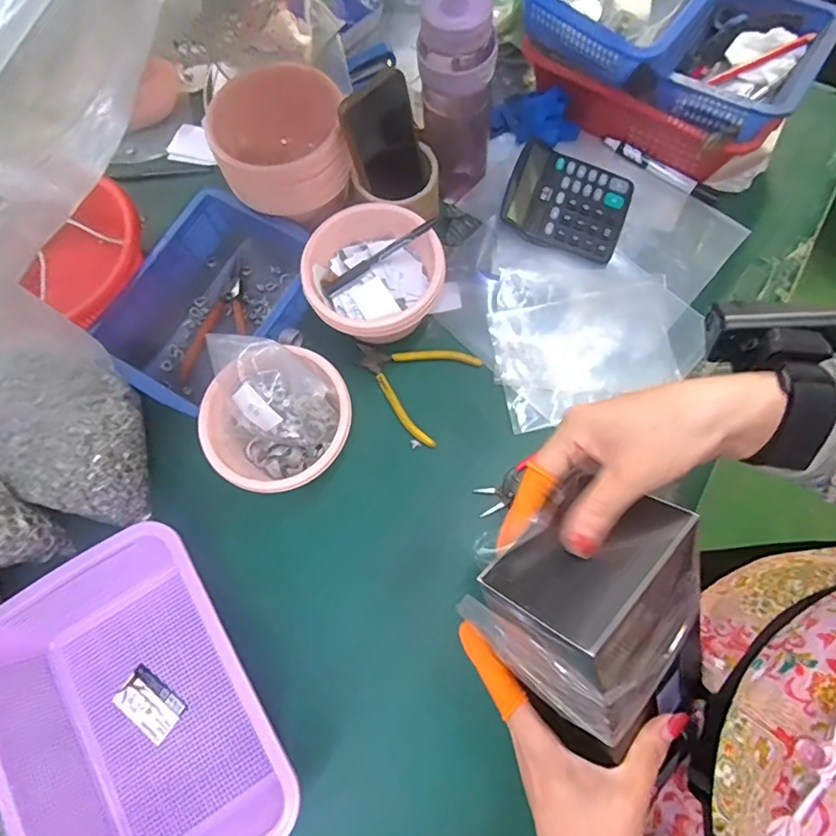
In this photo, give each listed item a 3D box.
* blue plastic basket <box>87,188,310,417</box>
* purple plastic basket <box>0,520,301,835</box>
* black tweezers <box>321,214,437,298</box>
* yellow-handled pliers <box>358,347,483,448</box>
[{"bbox_3d":[-0.242,-0.134,0.630,0.181,0.074,0.249,34,77,12],"label":"blue plastic basket"},{"bbox_3d":[-0.259,0.278,0.495,0.225,0.081,0.299,-32,74,-8],"label":"purple plastic basket"},{"bbox_3d":[-0.042,-0.178,0.587,0.149,0.013,0.011,-30,73,11],"label":"black tweezers"},{"bbox_3d":[-0.012,-0.046,0.627,0.133,0.009,0.119,26,75,10],"label":"yellow-handled pliers"}]

